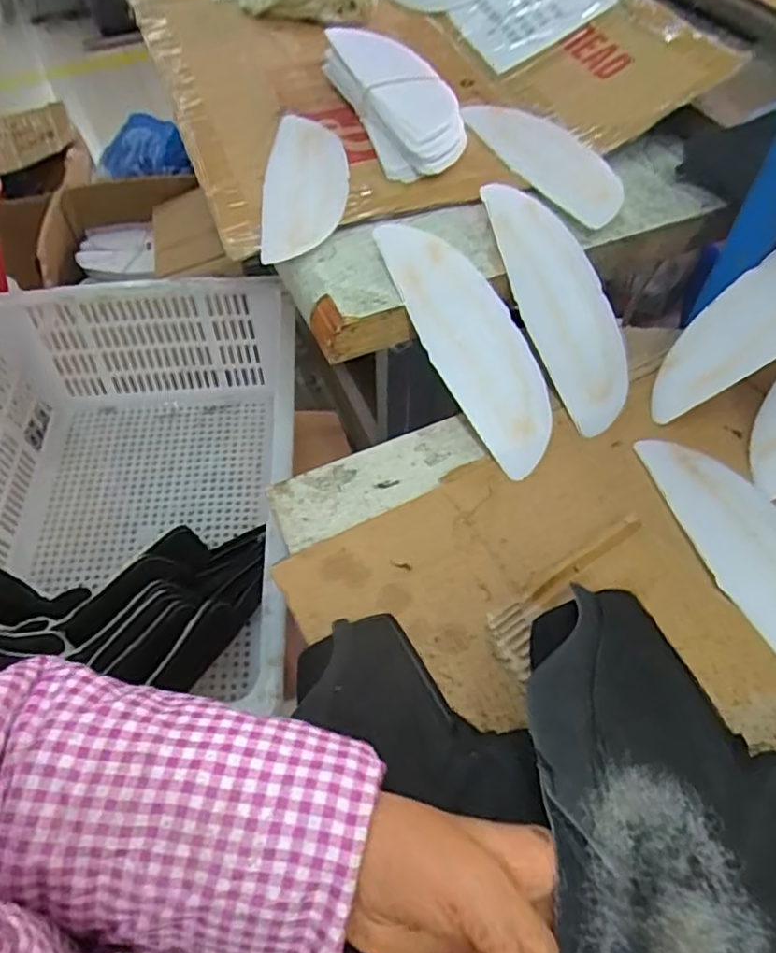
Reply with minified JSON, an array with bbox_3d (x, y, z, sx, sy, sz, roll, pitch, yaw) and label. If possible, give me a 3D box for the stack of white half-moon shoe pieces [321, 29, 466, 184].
[{"bbox_3d":[0.000,-0.352,0.608,0.077,0.053,0.226,-20,58,-11],"label":"stack of white half-moon shoe pieces"}]

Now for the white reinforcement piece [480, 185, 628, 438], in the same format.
[{"bbox_3d":[0.140,-0.136,0.515,0.067,0.015,0.209,-17,79,-10],"label":"white reinforcement piece"}]

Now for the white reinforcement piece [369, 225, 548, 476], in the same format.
[{"bbox_3d":[0.064,-0.105,0.496,0.076,0.018,0.220,-25,80,-15],"label":"white reinforcement piece"}]

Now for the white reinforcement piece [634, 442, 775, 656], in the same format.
[{"bbox_3d":[0.239,0.055,0.413,0.073,0.013,0.209,-19,58,-11],"label":"white reinforcement piece"}]

